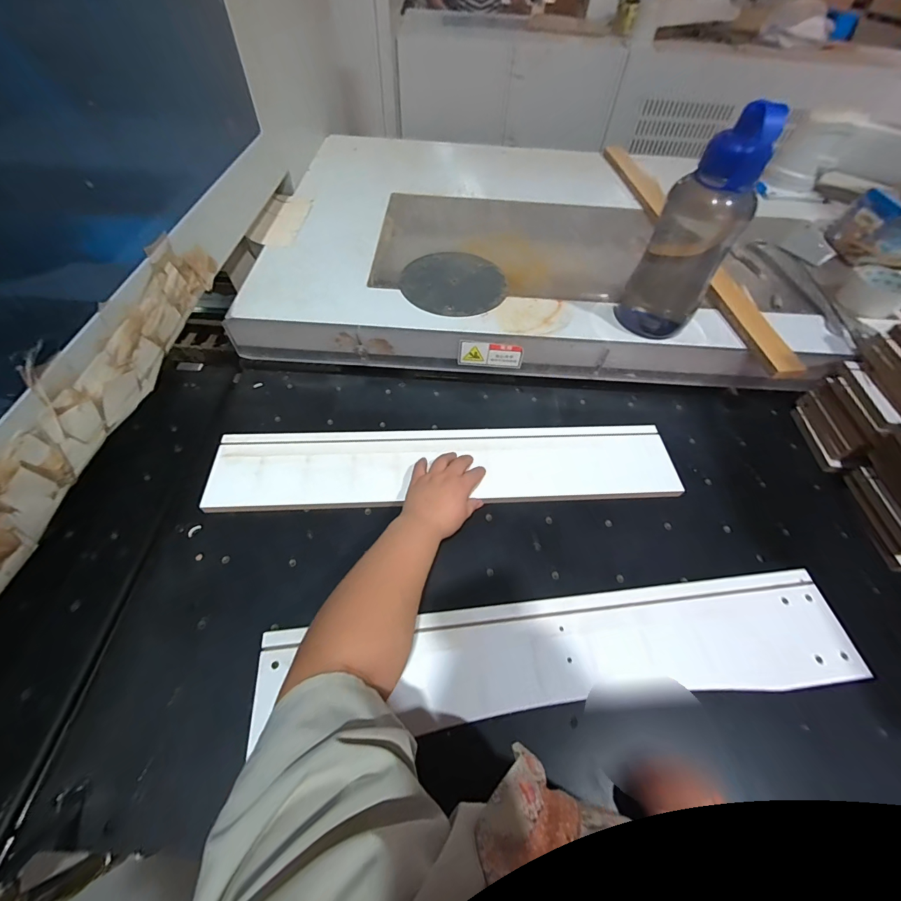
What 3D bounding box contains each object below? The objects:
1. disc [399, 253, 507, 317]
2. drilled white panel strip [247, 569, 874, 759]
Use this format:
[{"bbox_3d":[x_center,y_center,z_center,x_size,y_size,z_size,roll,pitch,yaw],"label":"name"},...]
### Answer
[{"bbox_3d":[0.006,-0.289,0.674,0.175,0.006,0.170,1,56,-1],"label":"disc"},{"bbox_3d":[0.127,0.225,0.444,0.660,0.022,0.118,-4,56,-5],"label":"drilled white panel strip"}]

